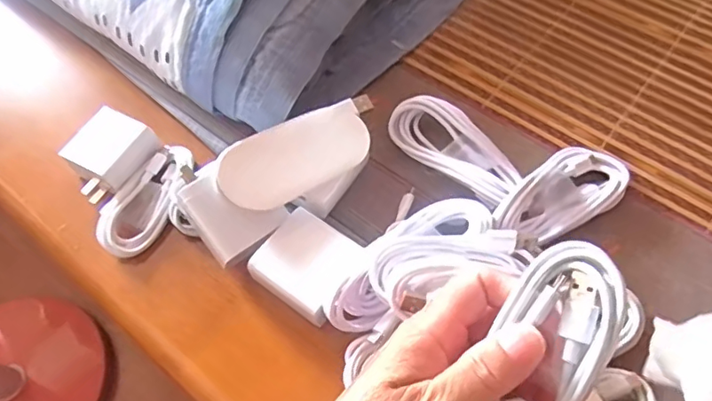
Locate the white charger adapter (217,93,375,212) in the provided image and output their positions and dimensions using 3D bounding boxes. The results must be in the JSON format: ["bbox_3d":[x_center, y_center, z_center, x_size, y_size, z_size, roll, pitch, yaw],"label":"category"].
[{"bbox_3d":[-0.034,-0.034,0.362,0.116,0.019,0.047,-29,62,-13],"label":"white charger adapter"}]

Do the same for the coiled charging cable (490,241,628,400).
[{"bbox_3d":[0.083,0.063,0.233,0.043,0.016,0.090,27,96,32],"label":"coiled charging cable"}]

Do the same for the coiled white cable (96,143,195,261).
[{"bbox_3d":[-0.151,-0.002,0.398,0.043,0.014,0.091,18,62,13],"label":"coiled white cable"}]

